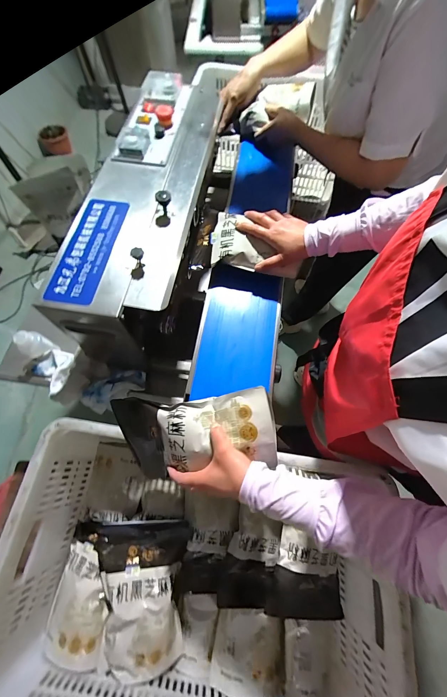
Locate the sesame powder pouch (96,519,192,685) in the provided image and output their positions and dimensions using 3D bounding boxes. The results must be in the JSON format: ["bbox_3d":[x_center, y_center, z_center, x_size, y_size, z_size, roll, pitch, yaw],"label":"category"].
[{"bbox_3d":[-0.148,0.471,0.519,0.177,0.067,0.244,0,65,-2],"label":"sesame powder pouch"}]

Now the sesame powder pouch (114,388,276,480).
[{"bbox_3d":[-0.048,0.124,0.399,0.238,0.058,0.104,-10,64,14],"label":"sesame powder pouch"}]

